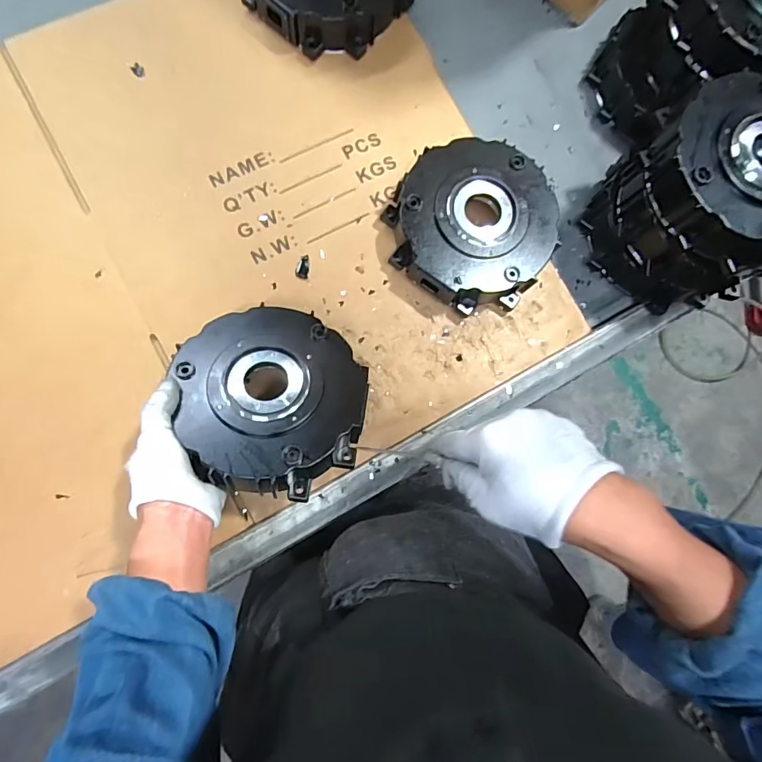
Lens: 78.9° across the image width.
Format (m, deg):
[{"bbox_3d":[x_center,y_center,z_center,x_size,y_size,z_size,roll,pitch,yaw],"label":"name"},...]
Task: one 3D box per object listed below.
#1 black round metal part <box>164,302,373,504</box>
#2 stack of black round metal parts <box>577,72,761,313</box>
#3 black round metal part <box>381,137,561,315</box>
[{"bbox_3d":[-0.098,0.012,0.422,0.168,0.048,0.178,3,62,-7],"label":"black round metal part"},{"bbox_3d":[0.341,-0.188,0.490,0.179,0.150,0.176,-39,87,-9],"label":"stack of black round metal parts"},{"bbox_3d":[0.102,-0.170,0.507,0.170,0.059,0.175,1,82,-5],"label":"black round metal part"}]

